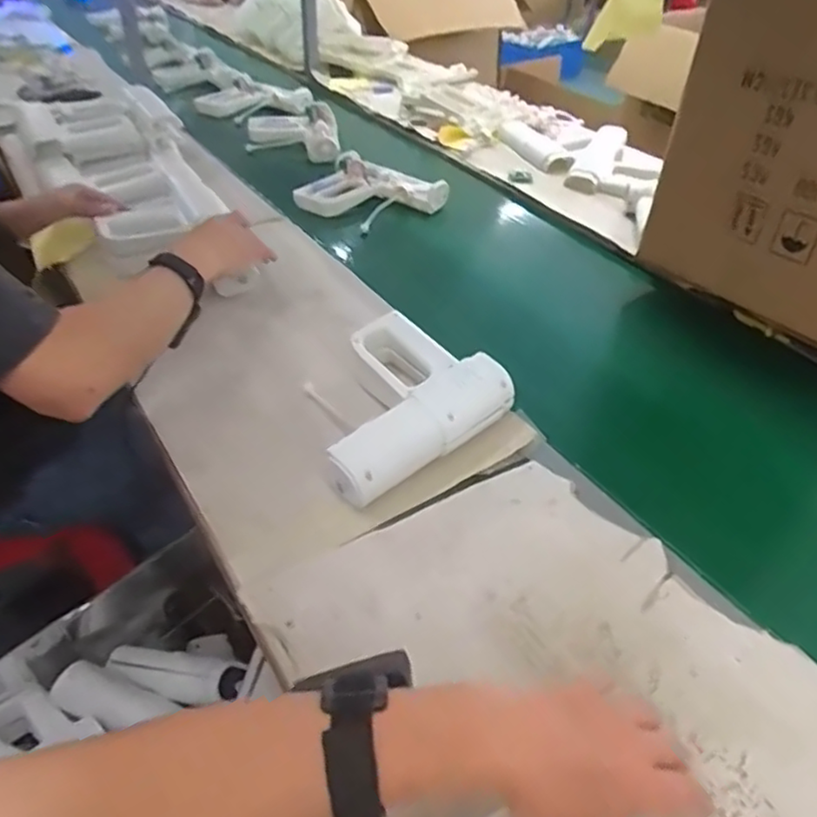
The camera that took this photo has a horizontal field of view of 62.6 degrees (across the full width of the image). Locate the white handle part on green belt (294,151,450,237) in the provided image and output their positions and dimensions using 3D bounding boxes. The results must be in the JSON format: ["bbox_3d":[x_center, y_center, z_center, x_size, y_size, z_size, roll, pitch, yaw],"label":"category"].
[{"bbox_3d":[-0.073,-0.378,1.224,0.264,0.065,0.177,22,45,24],"label":"white handle part on green belt"}]

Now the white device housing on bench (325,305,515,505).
[{"bbox_3d":[-0.018,-0.016,0.729,0.215,0.063,0.190,-24,46,-25],"label":"white device housing on bench"}]

